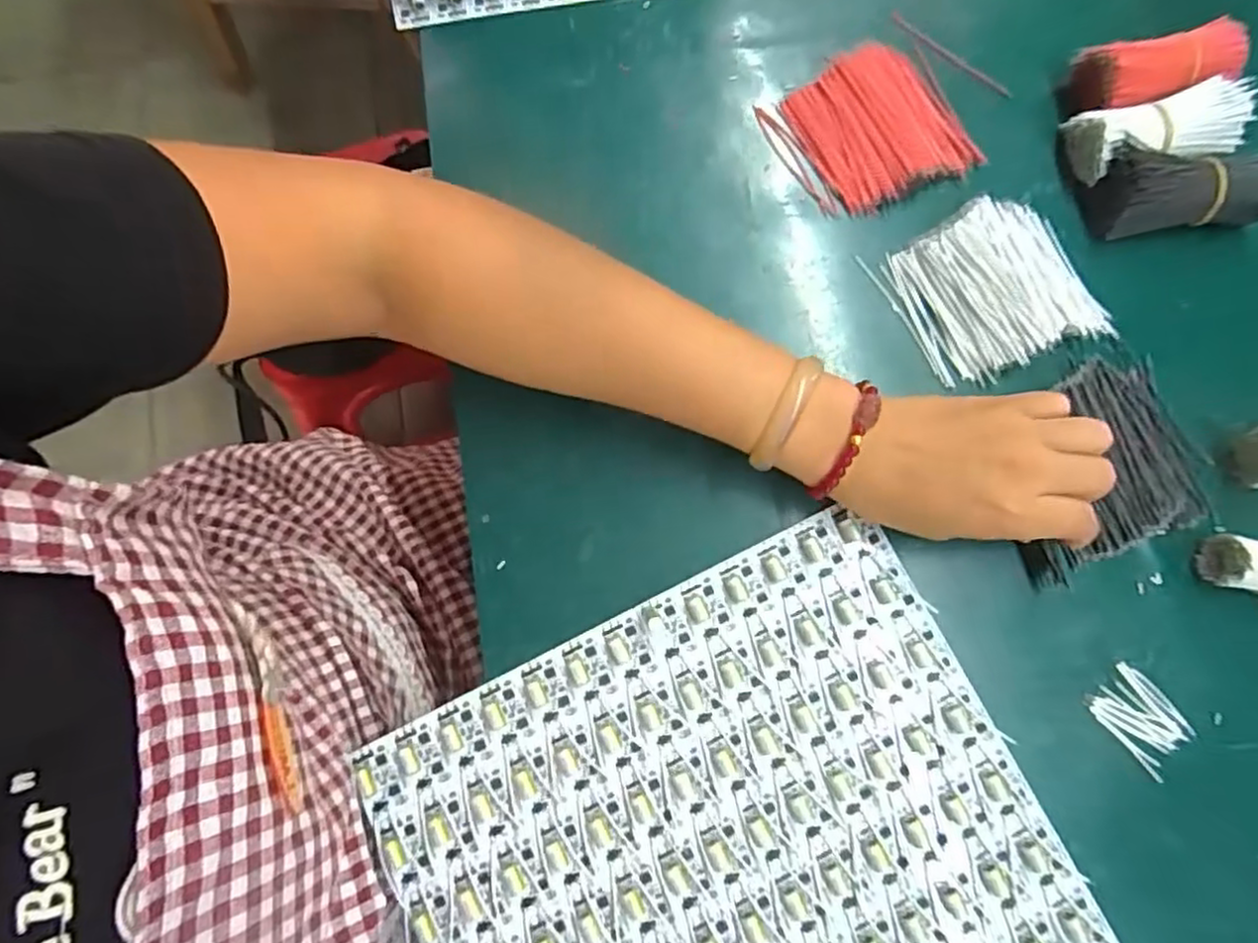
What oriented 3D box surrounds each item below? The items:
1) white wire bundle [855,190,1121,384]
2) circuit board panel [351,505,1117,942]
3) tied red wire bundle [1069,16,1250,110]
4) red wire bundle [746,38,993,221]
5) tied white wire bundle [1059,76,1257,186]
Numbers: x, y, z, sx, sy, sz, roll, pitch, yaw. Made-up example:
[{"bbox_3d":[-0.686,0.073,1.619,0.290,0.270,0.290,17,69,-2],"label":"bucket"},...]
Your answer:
[{"bbox_3d":[0.203,-0.102,0.387,0.105,0.019,0.091,-24,80,-5],"label":"white wire bundle"},{"bbox_3d":[0.050,0.182,0.332,0.282,0.008,0.239,-26,80,-6],"label":"circuit board panel"},{"bbox_3d":[0.307,-0.230,0.408,0.093,0.033,0.040,-8,79,-2],"label":"tied red wire bundle"},{"bbox_3d":[0.143,-0.200,0.406,0.105,0.019,0.089,-27,80,-6],"label":"red wire bundle"},{"bbox_3d":[0.302,-0.193,0.398,0.090,0.037,0.044,-7,79,-2],"label":"tied white wire bundle"}]

